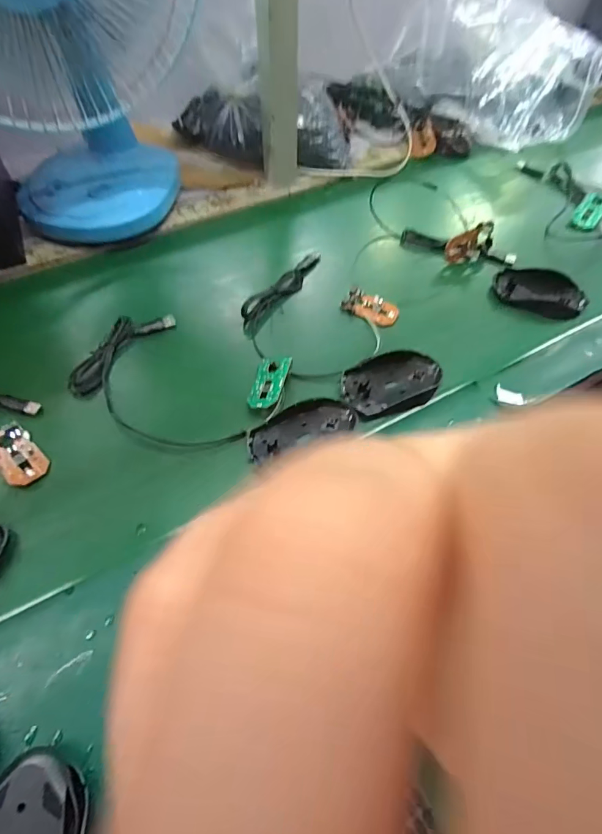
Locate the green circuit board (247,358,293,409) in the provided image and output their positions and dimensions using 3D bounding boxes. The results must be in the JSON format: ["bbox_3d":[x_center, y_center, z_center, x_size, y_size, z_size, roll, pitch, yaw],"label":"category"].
[{"bbox_3d":[-0.031,-0.037,0.444,0.036,0.011,0.068,-2,53,20],"label":"green circuit board"}]

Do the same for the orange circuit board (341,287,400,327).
[{"bbox_3d":[0.085,-0.133,0.517,0.066,0.014,0.039,26,61,14],"label":"orange circuit board"}]

